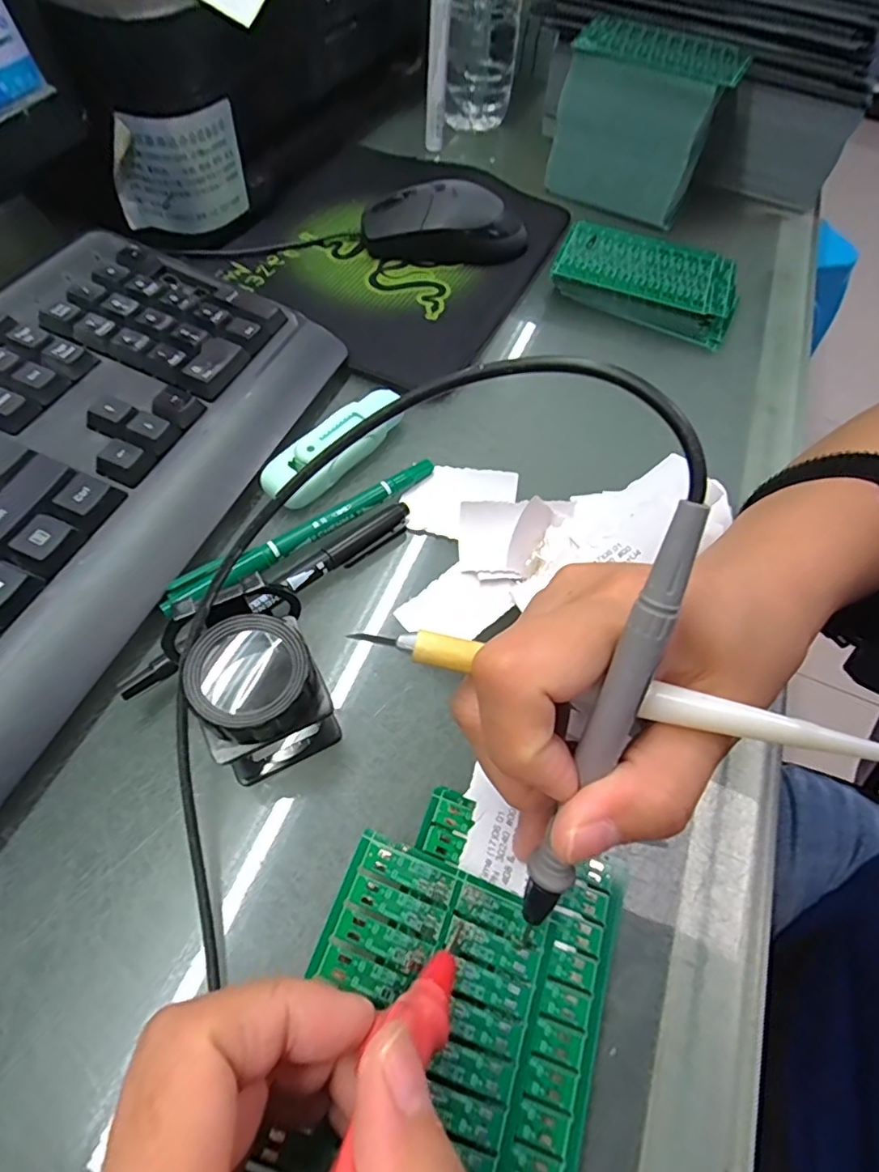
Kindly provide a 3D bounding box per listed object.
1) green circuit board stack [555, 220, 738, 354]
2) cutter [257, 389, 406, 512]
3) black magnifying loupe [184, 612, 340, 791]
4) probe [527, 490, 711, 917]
[{"bbox_3d":[0.140,-0.207,0.380,0.119,0.025,0.067,22,60,8],"label":"green circuit board stack"},{"bbox_3d":[-0.050,-0.074,0.281,0.024,0.010,0.088,35,63,16],"label":"cutter"},{"bbox_3d":[-0.060,0.039,0.194,0.039,0.058,0.037,-21,63,-16],"label":"black magnifying loupe"},{"bbox_3d":[0.044,0.037,0.143,0.015,0.121,0.016,15,22,4],"label":"probe"}]

